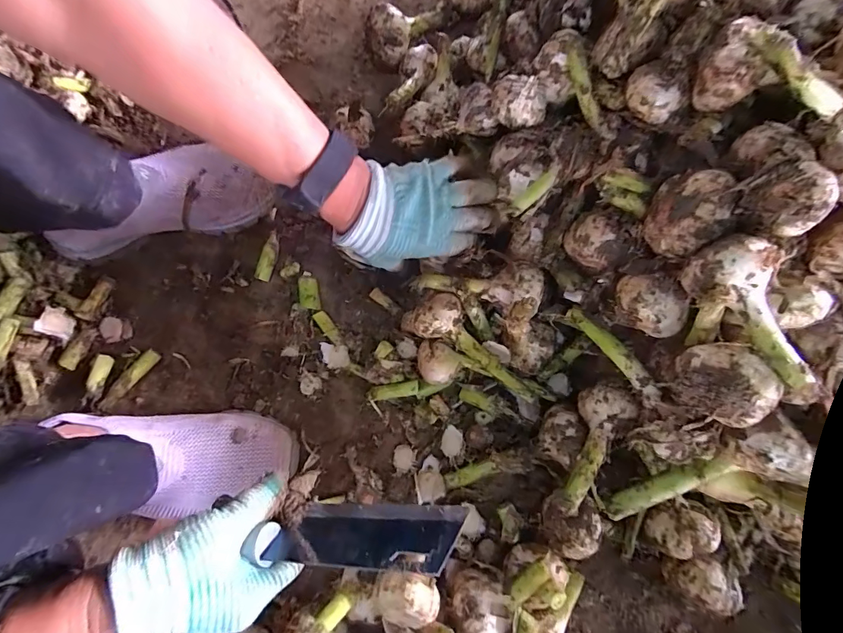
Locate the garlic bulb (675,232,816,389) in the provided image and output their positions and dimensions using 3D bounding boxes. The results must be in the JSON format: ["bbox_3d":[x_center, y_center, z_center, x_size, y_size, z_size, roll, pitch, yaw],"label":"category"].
[{"bbox_3d":[0.199,0.000,0.242,0.039,0.033,0.094,-12,79,-4],"label":"garlic bulb"}]

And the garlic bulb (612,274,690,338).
[{"bbox_3d":[0.173,-0.008,0.297,0.046,0.033,0.036,23,79,3],"label":"garlic bulb"}]

